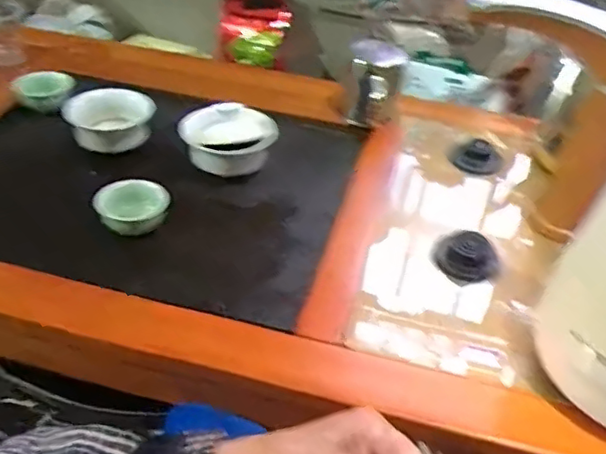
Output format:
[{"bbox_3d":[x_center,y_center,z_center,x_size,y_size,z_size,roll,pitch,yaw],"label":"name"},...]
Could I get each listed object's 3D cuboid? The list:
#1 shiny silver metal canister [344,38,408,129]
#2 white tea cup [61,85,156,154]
[{"bbox_3d":[0.082,-0.171,0.740,0.058,0.077,0.069,5,39,0],"label":"shiny silver metal canister"},{"bbox_3d":[-0.209,-0.120,0.693,0.087,0.040,0.080,3,39,-3],"label":"white tea cup"}]

